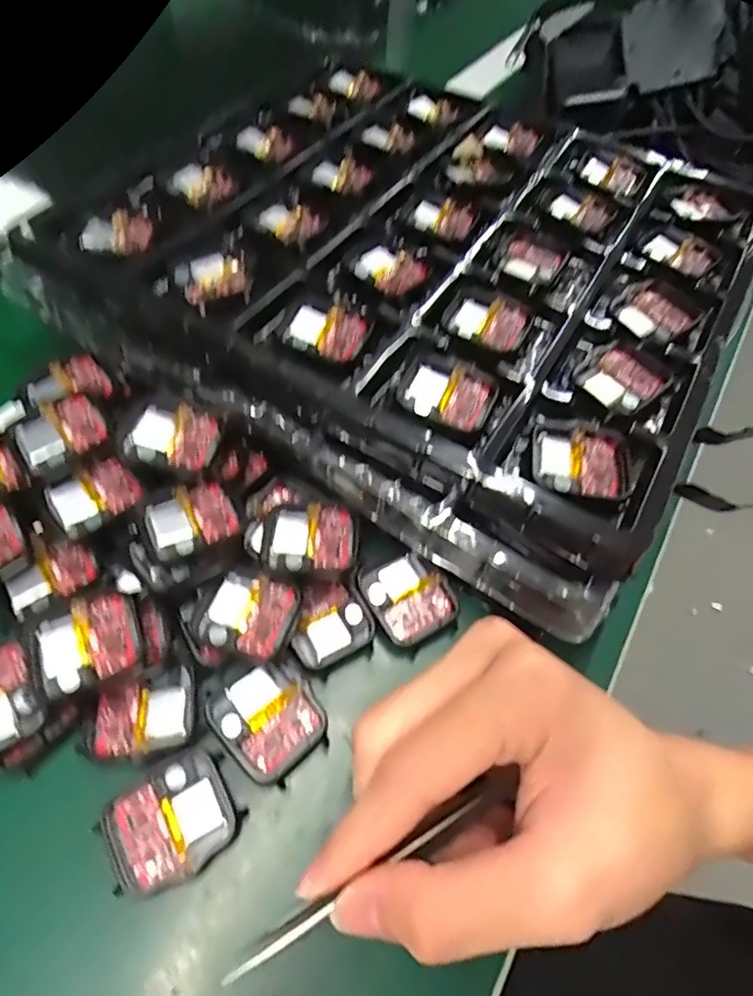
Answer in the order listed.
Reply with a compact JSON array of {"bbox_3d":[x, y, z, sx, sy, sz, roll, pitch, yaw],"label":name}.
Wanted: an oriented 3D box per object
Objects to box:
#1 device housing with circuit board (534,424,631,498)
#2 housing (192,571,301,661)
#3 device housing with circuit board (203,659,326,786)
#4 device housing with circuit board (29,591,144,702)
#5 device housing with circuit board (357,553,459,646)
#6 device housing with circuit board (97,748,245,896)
[{"bbox_3d":[0.089,-0.017,0.248,0.040,0.006,0.036,15,57,5],"label":"device housing with circuit board"},{"bbox_3d":[-0.055,0.049,0.245,0.040,0.006,0.033,18,58,7],"label":"housing"},{"bbox_3d":[-0.044,0.089,0.233,0.038,0.005,0.042,-39,68,-25],"label":"device housing with circuit board"},{"bbox_3d":[-0.114,0.056,0.225,0.039,0.005,0.036,-22,61,-17],"label":"device housing with circuit board"},{"bbox_3d":[0.015,0.046,0.265,0.037,0.007,0.038,-28,63,-20],"label":"device housing with circuit board"},{"bbox_3d":[-0.075,0.120,0.211,0.045,0.006,0.037,-26,63,-19],"label":"device housing with circuit board"}]

